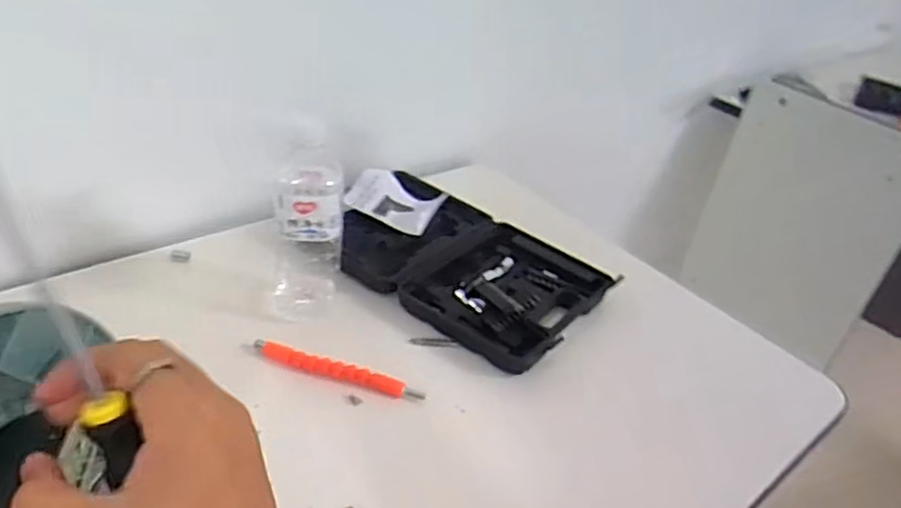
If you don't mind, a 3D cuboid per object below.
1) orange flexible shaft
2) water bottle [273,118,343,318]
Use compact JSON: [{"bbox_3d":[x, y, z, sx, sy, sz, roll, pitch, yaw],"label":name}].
[{"bbox_3d":[-0.107,0.110,0.661,0.165,0.020,0.021,16,33,8],"label":"orange flexible shaft"},{"bbox_3d":[-0.138,-0.026,0.683,0.065,0.182,0.060,3,34,-12],"label":"water bottle"}]

